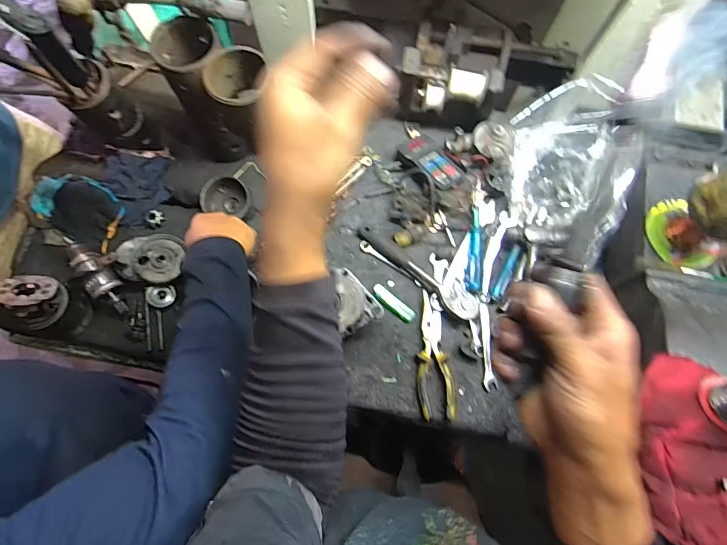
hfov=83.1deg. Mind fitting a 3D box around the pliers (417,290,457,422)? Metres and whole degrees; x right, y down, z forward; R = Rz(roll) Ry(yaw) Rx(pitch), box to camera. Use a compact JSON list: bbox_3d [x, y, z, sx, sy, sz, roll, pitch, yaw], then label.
[{"bbox_3d":[0.112,0.131,0.649,0.055,0.016,0.192,-2,75,-1],"label":"pliers"}]

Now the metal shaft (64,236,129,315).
[{"bbox_3d":[-0.448,-0.009,0.670,0.173,0.044,0.055,40,78,10],"label":"metal shaft"}]

